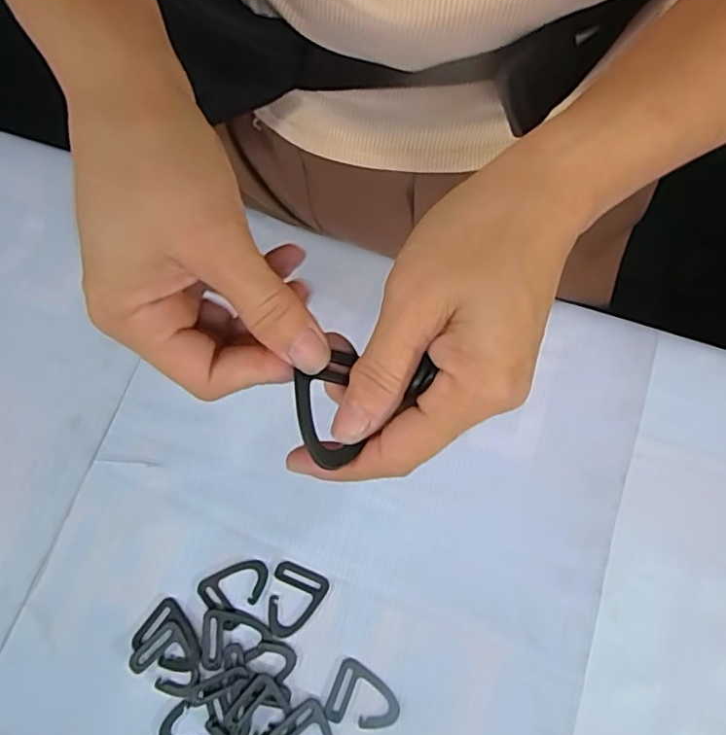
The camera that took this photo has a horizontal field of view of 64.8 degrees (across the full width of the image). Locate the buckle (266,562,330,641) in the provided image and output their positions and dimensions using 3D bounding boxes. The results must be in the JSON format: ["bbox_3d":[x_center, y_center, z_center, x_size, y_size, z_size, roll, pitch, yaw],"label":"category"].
[{"bbox_3d":[-0.046,0.152,0.370,0.035,0.004,0.044,25,74,6],"label":"buckle"}]

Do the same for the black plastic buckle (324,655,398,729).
[{"bbox_3d":[0.001,0.207,0.355,0.043,0.004,0.035,22,74,5],"label":"black plastic buckle"}]

